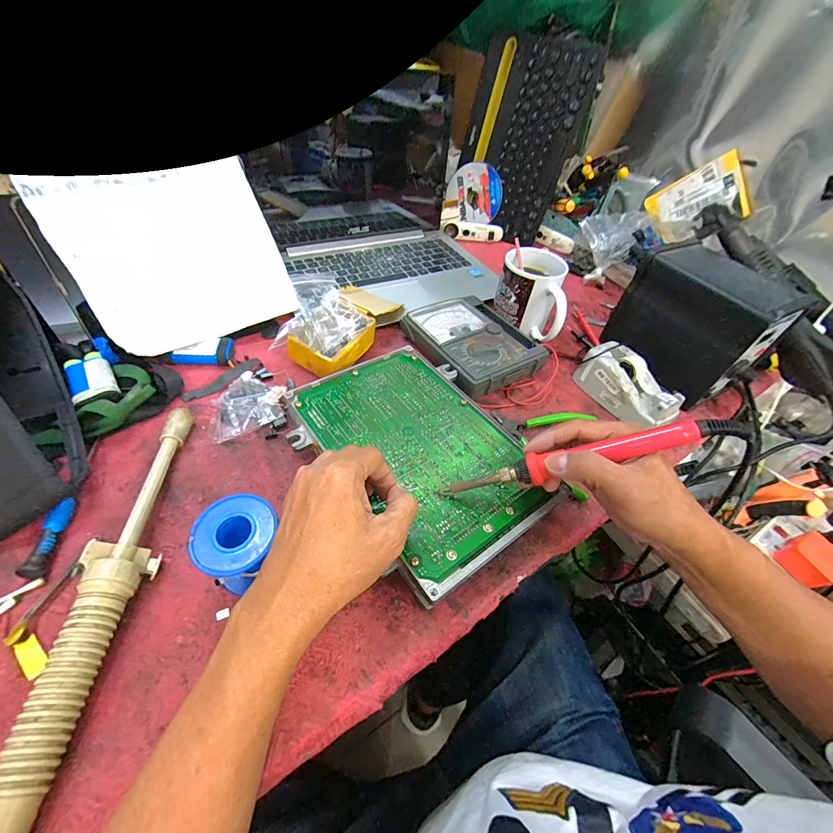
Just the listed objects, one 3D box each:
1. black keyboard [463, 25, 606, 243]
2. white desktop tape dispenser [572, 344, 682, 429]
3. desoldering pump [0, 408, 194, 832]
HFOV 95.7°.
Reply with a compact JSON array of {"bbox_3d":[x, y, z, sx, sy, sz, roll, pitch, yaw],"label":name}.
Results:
[{"bbox_3d":[0.186,-0.500,0.688,0.185,0.297,0.035,30,34,20],"label":"black keyboard"},{"bbox_3d":[0.254,-0.037,0.449,0.055,0.049,0.117,-23,53,-25],"label":"white desktop tape dispenser"},{"bbox_3d":[-0.206,0.118,0.253,0.032,0.029,0.312,0,47,-5],"label":"desoldering pump"}]

